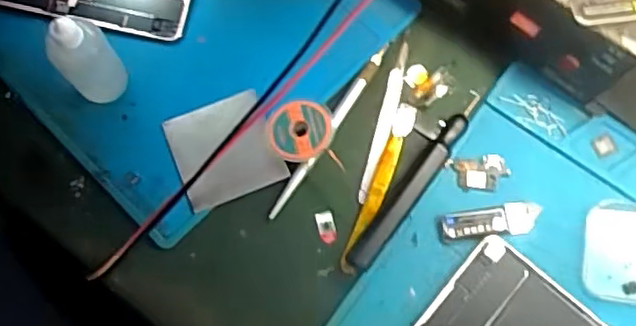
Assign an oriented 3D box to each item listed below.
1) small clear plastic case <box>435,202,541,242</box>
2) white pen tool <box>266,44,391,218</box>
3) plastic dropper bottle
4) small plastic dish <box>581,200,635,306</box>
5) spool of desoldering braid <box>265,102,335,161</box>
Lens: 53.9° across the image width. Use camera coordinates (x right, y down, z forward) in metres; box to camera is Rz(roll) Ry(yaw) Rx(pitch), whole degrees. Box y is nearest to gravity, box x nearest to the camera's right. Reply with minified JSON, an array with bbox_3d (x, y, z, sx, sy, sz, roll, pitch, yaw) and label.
[{"bbox_3d":[0.113,0.038,0.409,0.067,0.004,0.021,-7,74,-1],"label":"small clear plastic case"},{"bbox_3d":[0.008,-0.024,0.423,0.010,0.012,0.143,30,77,9],"label":"white pen tool"},{"bbox_3d":[-0.143,-0.062,0.394,0.034,0.080,0.027,-44,78,-10],"label":"plastic dropper bottle"},{"bbox_3d":[0.207,0.057,0.398,0.069,0.014,0.065,7,75,3],"label":"small plastic dish"},{"bbox_3d":[-0.012,-0.021,0.418,0.043,0.015,0.041,0,74,1],"label":"spool of desoldering braid"}]

